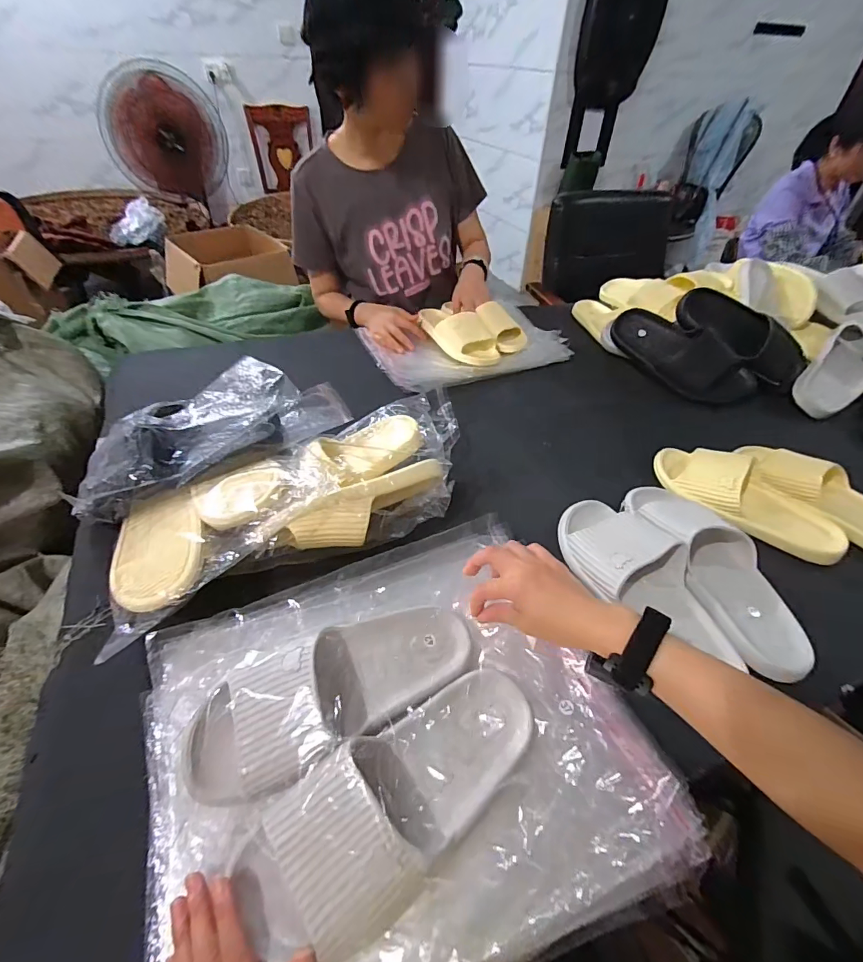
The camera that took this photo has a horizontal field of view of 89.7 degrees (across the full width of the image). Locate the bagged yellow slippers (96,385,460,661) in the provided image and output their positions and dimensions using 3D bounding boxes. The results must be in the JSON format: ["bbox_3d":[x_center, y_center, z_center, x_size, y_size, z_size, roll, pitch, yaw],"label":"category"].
[{"bbox_3d":[-0.138,0.010,0.549,0.507,0.101,0.191,-26,52,-26],"label":"bagged yellow slippers"}]

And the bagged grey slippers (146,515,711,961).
[{"bbox_3d":[-0.037,0.210,0.378,0.395,0.084,0.323,-14,47,-16],"label":"bagged grey slippers"}]

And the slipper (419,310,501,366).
[{"bbox_3d":[0.054,-0.331,0.936,0.092,0.064,0.237,-25,51,-25],"label":"slipper"}]

